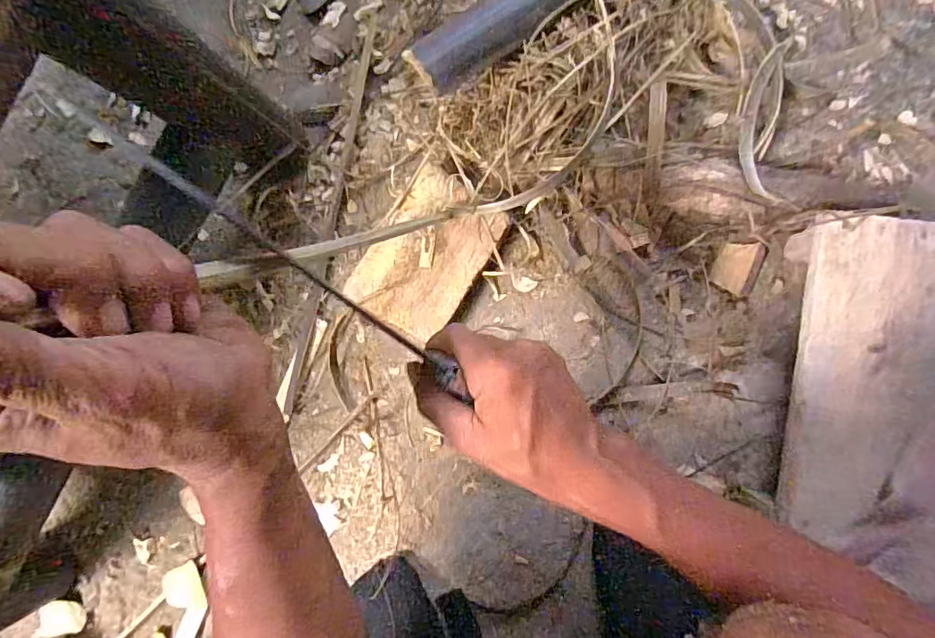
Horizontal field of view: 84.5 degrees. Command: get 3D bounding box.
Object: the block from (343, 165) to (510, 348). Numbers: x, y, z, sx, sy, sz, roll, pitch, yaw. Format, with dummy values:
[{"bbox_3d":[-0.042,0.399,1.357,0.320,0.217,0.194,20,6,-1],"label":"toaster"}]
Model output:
[{"bbox_3d":[-0.041,-0.065,0.549,0.111,0.045,0.160,35,93,8],"label":"block"}]

